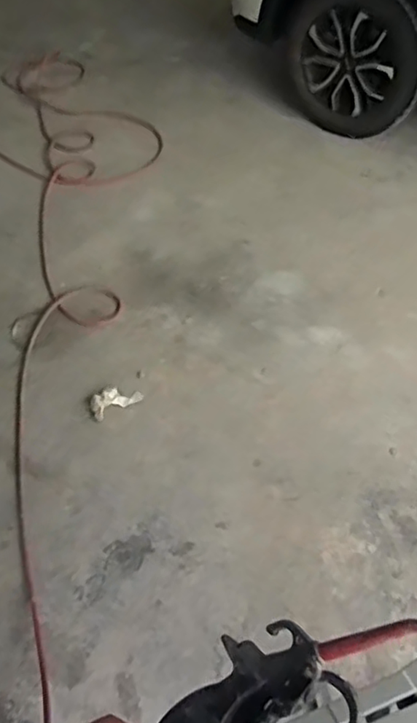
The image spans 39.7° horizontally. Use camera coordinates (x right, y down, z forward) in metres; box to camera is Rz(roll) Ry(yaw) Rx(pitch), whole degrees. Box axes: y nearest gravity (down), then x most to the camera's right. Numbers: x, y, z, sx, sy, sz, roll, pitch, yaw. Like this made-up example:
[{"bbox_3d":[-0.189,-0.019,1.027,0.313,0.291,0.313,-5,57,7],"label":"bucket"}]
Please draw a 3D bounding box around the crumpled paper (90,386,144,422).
[{"bbox_3d":[-0.311,0.122,1.908,0.166,0.020,0.097,-27,54,-21],"label":"crumpled paper"}]

